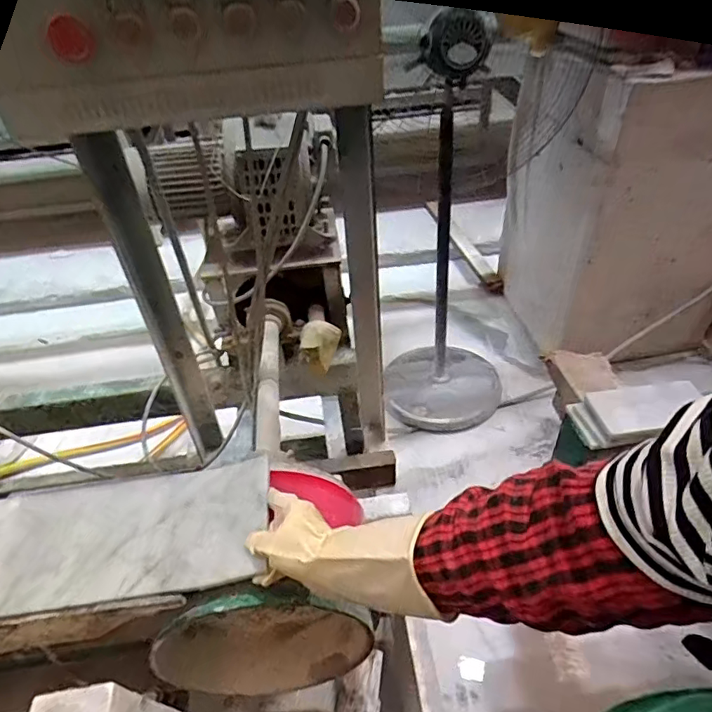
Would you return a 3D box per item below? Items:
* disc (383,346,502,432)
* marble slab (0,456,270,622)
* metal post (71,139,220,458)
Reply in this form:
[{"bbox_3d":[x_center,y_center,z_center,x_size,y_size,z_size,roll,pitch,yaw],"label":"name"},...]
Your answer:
[{"bbox_3d":[0.290,0.095,1.767,0.378,0.065,0.356,-4,46,4],"label":"disc"},{"bbox_3d":[-0.420,0.219,0.572,0.634,0.020,0.161,-8,41,-3],"label":"marble slab"},{"bbox_3d":[-0.344,-0.056,0.923,0.069,0.657,0.038,-24,45,-20],"label":"metal post"}]

